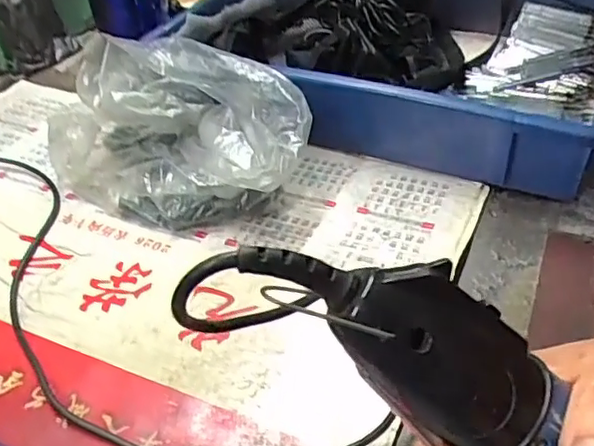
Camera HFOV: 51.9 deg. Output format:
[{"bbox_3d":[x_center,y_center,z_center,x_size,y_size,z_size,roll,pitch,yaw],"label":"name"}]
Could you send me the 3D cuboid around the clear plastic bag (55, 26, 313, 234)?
[{"bbox_3d":[-0.102,-0.074,0.515,0.230,0.099,0.128,13,43,20],"label":"clear plastic bag"}]

